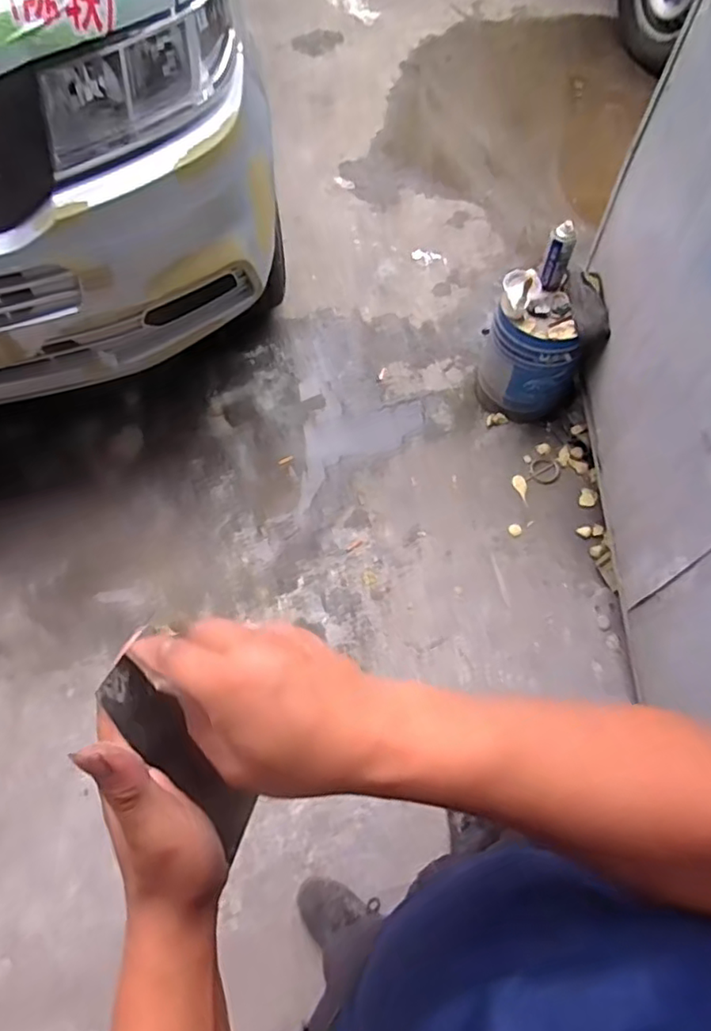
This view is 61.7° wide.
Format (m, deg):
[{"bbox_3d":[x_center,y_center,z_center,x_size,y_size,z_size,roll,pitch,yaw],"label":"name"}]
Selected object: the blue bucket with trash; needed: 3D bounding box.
[{"bbox_3d":[0.515,-0.499,1.685,0.281,0.497,0.240,5,64,1],"label":"blue bucket with trash"}]

